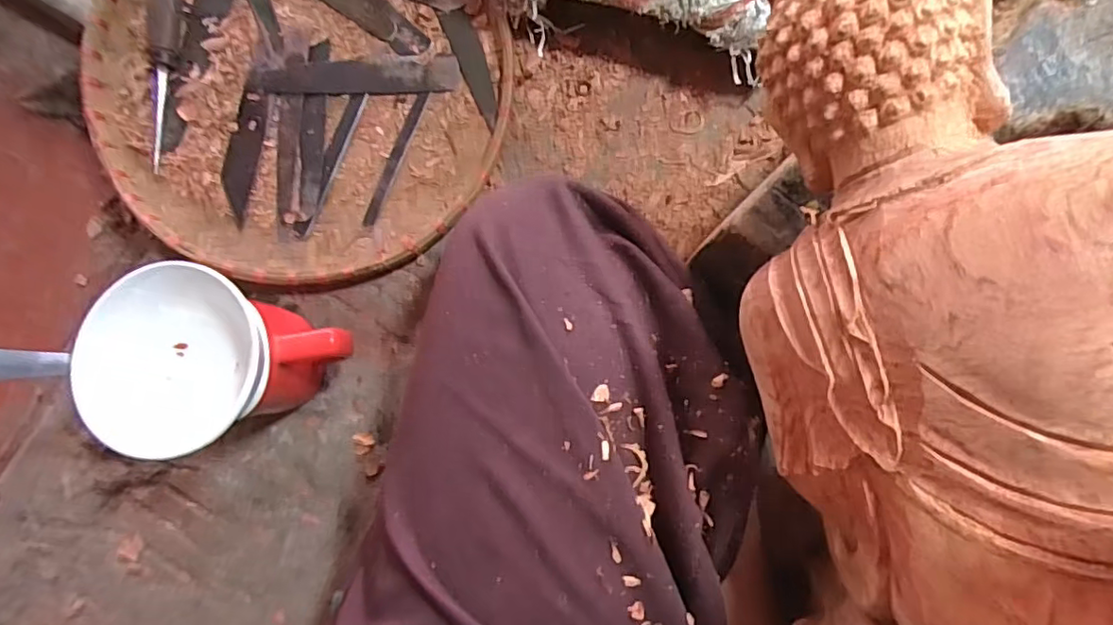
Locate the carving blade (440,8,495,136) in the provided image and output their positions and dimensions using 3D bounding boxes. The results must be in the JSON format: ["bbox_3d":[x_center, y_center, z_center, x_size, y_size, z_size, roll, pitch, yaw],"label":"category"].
[{"bbox_3d":[-0.057,-0.172,0.421,0.020,0.004,0.088,-21,88,1],"label":"carving blade"}]

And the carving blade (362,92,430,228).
[{"bbox_3d":[-0.114,-0.109,0.422,0.010,0.005,0.102,21,87,3],"label":"carving blade"}]

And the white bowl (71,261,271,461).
[{"bbox_3d":[-0.195,0.023,0.323,0.087,0.056,0.092,16,86,3],"label":"white bowl"}]

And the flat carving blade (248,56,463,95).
[{"bbox_3d":[-0.142,-0.168,0.421,0.147,0.008,0.024,-2,86,2],"label":"flat carving blade"}]

